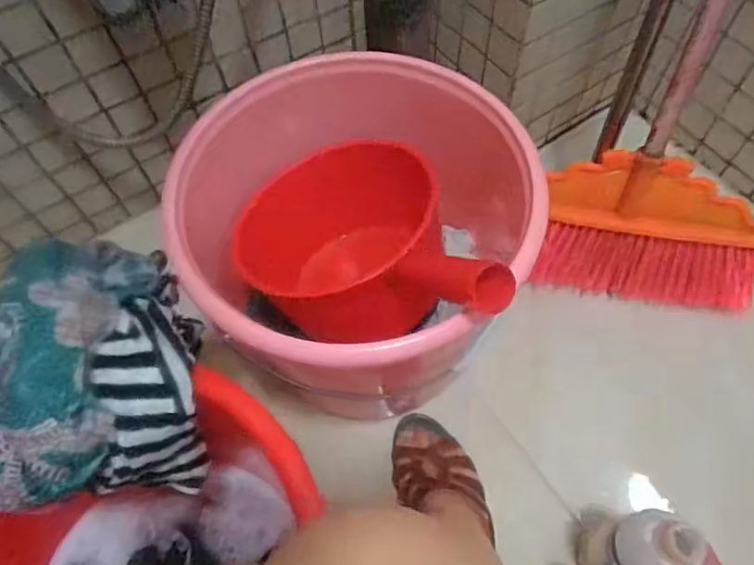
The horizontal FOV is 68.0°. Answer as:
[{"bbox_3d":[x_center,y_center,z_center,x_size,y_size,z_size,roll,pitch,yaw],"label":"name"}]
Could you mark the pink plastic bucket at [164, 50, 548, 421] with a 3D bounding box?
[{"bbox_3d":[-0.017,-0.027,0.589,0.312,0.288,0.312,-1,62,2],"label":"pink plastic bucket"}]

